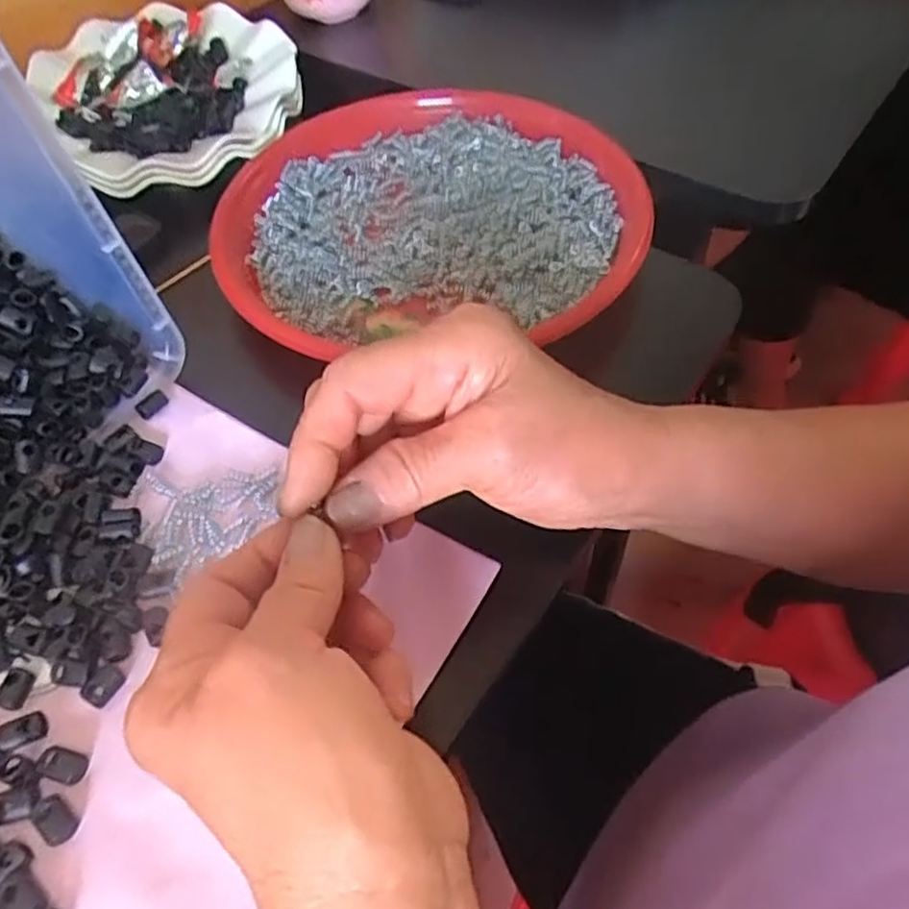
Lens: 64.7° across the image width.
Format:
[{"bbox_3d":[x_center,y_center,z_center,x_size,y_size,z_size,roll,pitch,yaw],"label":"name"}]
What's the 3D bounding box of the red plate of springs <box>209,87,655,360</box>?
[{"bbox_3d":[-0.014,-0.140,0.415,0.232,0.034,0.208,-8,55,-1],"label":"red plate of springs"}]

